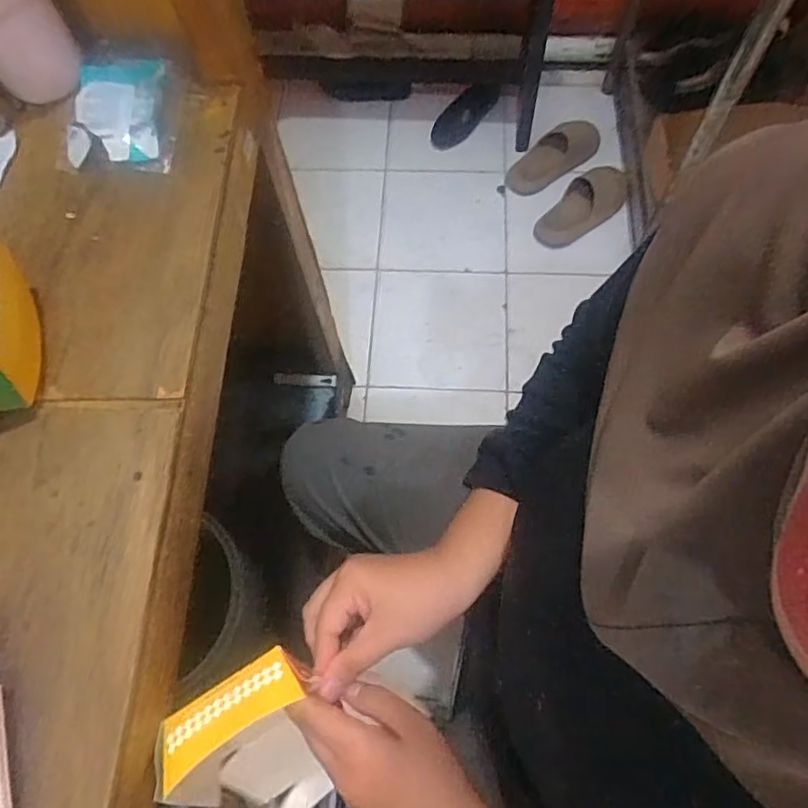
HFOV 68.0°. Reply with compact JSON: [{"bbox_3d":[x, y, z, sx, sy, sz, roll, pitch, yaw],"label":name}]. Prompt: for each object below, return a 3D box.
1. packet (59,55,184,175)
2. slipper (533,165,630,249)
[{"bbox_3d":[-0.246,-0.262,0.528,0.095,0.023,0.129,1,68,2],"label":"packet"},{"bbox_3d":[0.434,-0.479,1.466,0.261,0.054,0.124,-37,72,-12],"label":"slipper"}]

